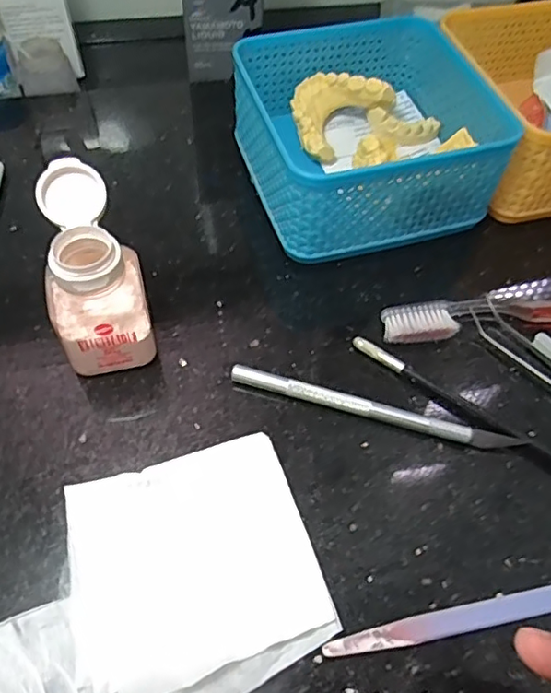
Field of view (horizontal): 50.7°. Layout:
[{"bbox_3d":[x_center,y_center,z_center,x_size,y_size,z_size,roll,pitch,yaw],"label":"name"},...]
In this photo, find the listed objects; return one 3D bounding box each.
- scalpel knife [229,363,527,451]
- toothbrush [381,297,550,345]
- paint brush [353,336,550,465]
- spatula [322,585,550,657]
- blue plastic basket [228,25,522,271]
[{"bbox_3d":[0.046,0.030,0.275,0.137,0.008,0.008,14,56,7],"label":"scalpel knife"},{"bbox_3d":[0.146,-0.019,0.309,0.180,0.013,0.021,-4,56,-5],"label":"toothbrush"},{"bbox_3d":[0.116,0.046,0.268,0.186,0.006,0.009,32,60,18],"label":"paint brush"},{"bbox_3d":[0.087,0.105,0.229,0.136,0.004,0.011,-9,56,-8],"label":"spatula"},{"bbox_3d":[0.051,-0.125,0.346,0.128,0.066,0.129,-13,57,-11],"label":"blue plastic basket"}]

